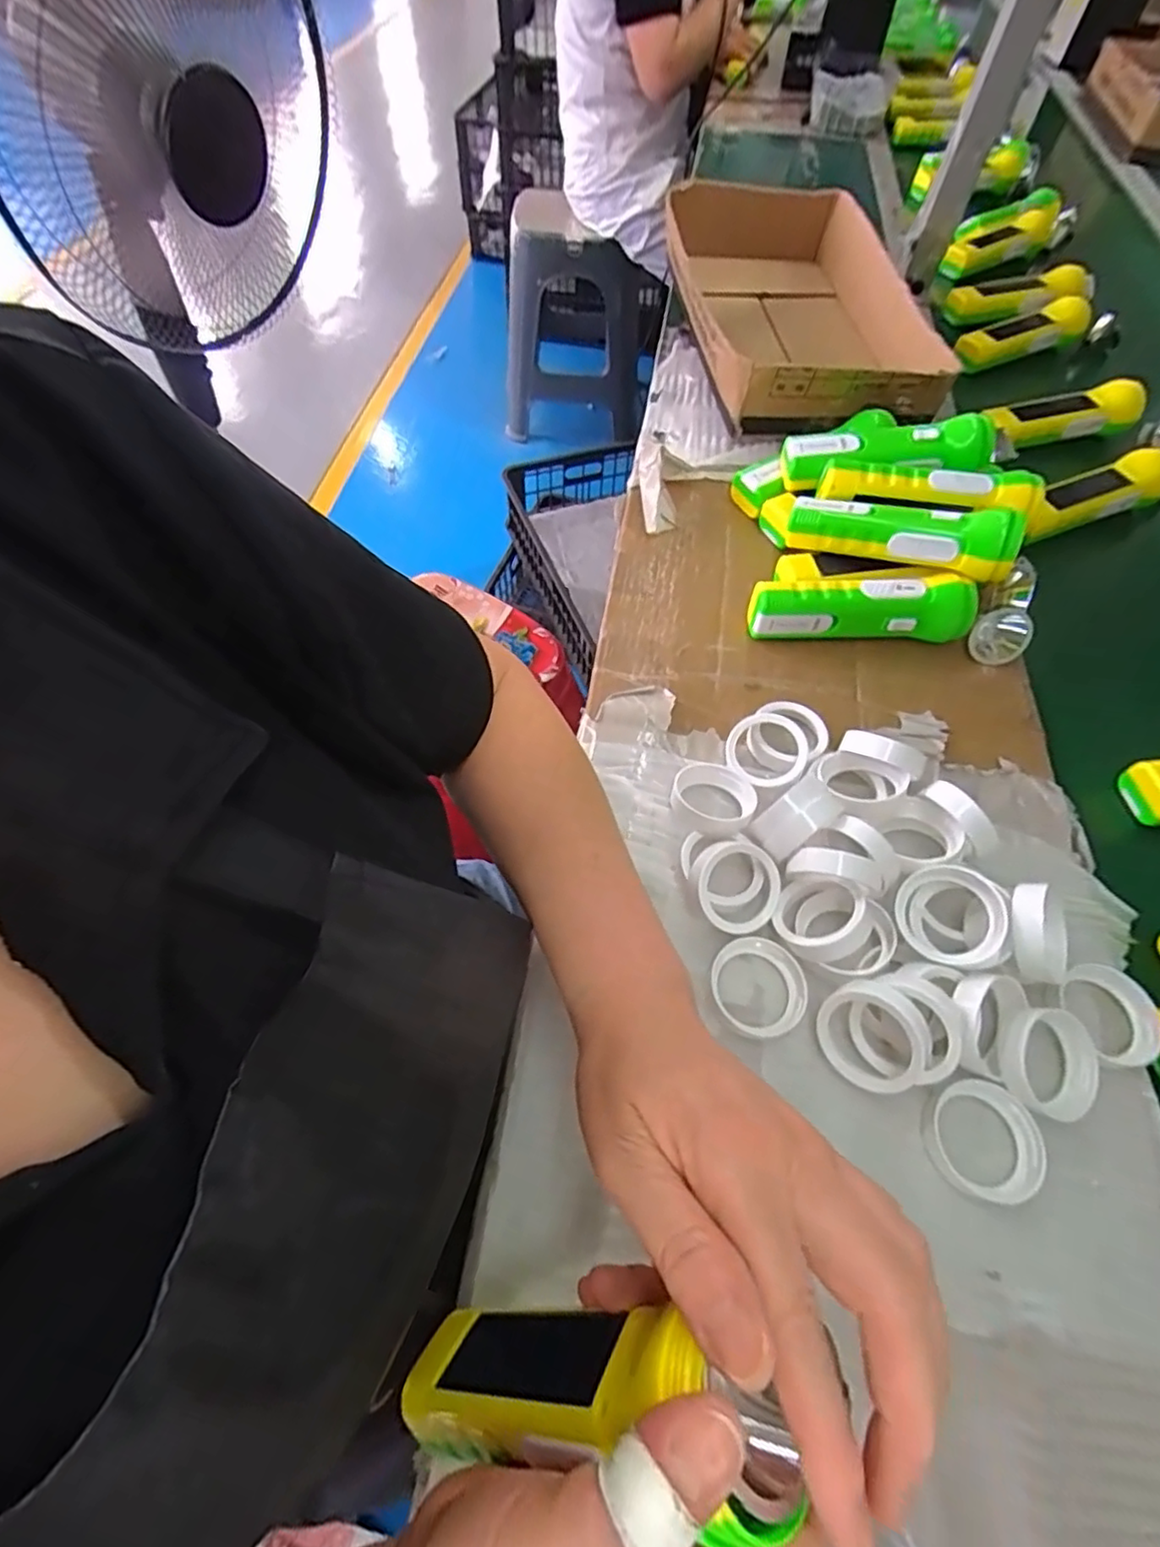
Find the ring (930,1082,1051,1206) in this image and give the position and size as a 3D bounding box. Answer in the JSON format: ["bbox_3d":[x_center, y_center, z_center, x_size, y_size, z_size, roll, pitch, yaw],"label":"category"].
[{"bbox_3d":[0.205,0.184,0.316,0.048,0.009,0.050,-1,59,2],"label":"ring"}]

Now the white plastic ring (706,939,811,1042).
[{"bbox_3d":[0.100,0.119,0.352,0.053,0.016,0.051,-1,59,2],"label":"white plastic ring"}]

